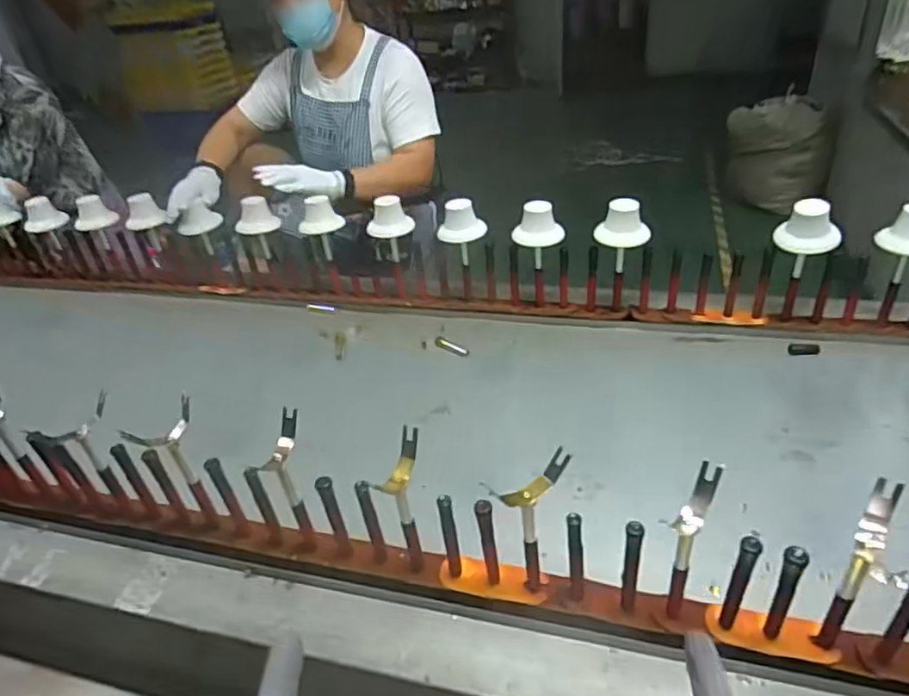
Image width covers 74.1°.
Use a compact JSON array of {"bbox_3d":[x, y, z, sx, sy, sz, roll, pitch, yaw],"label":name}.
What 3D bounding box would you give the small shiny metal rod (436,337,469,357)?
[{"bbox_3d":[-0.005,-0.002,1.198,0.076,0.012,0.019,25,50,23],"label":"small shiny metal rod"}]

